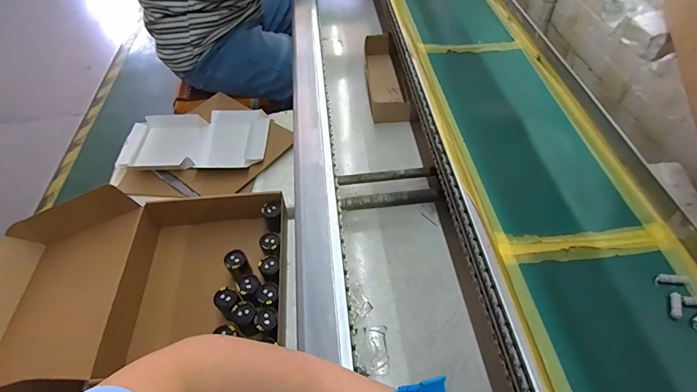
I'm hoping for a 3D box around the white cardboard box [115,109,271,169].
[{"bbox_3d":[-0.325,-0.120,0.817,0.300,0.027,0.167,-1,52,3],"label":"white cardboard box"}]

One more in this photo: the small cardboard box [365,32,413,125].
[{"bbox_3d":[0.073,-0.232,0.751,0.069,0.049,0.236,-3,52,1],"label":"small cardboard box"}]

